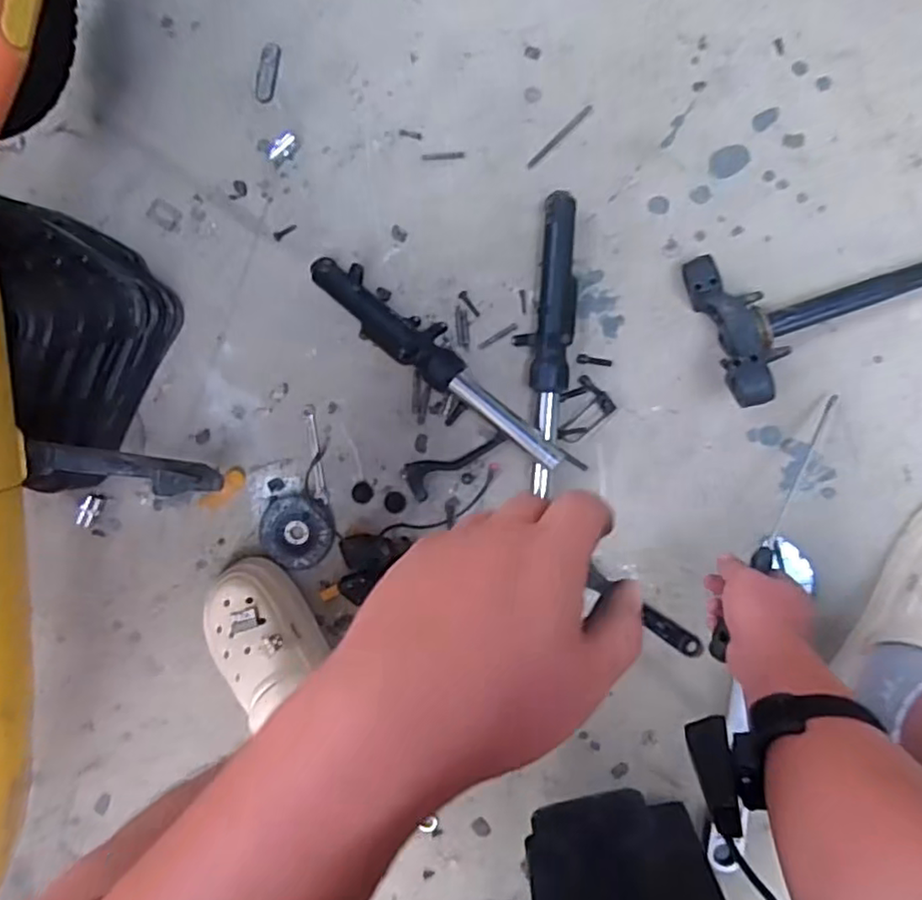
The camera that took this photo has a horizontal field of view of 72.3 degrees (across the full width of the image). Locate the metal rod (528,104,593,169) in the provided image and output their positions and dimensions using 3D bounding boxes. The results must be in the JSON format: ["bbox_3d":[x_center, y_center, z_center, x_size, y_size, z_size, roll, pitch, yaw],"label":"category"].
[{"bbox_3d":[0.112,-0.357,0.720,0.093,0.004,0.009,-42,84,5],"label":"metal rod"}]

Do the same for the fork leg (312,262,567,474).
[{"bbox_3d":[-0.027,-0.104,0.700,0.348,0.054,0.057,36,94,7],"label":"fork leg"}]

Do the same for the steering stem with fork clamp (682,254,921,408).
[{"bbox_3d":[0.429,-0.163,0.630,0.358,0.088,0.159,-14,87,7],"label":"steering stem with fork clamp"}]

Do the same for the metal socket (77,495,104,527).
[{"bbox_3d":[-0.453,0.074,0.772,0.019,0.015,0.042,26,93,7],"label":"metal socket"}]

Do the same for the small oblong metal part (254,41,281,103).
[{"bbox_3d":[-0.234,-0.458,0.766,0.026,0.006,0.075,8,90,8],"label":"small oblong metal part"}]

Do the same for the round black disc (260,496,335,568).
[{"bbox_3d":[-0.193,0.096,0.742,0.086,0.010,0.082,0,89,8],"label":"round black disc"}]

